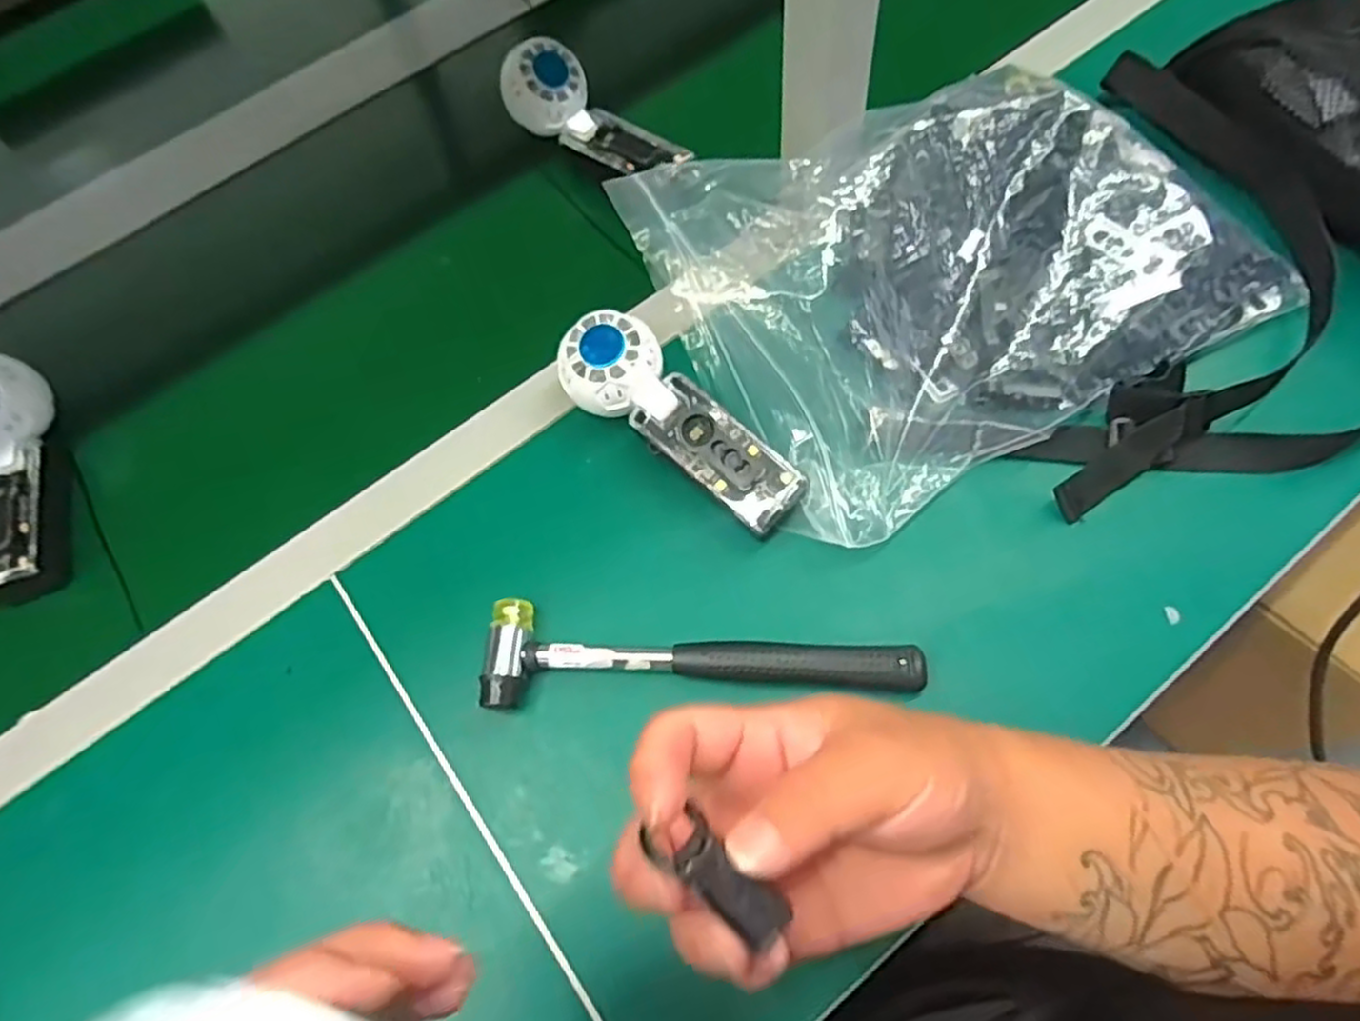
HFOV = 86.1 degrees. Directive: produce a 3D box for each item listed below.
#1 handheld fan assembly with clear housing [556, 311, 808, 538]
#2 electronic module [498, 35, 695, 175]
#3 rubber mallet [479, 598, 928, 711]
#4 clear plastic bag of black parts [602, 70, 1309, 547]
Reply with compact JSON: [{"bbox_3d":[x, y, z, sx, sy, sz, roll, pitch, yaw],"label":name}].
[{"bbox_3d":[0.001,-0.055,0.438,0.165,0.035,0.058,36,92,8],"label":"handheld fan assembly with clear housing"},{"bbox_3d":[-0.063,-0.296,0.554,0.144,0.041,0.053,34,73,1],"label":"electronic module"},{"bbox_3d":[0.009,0.088,0.393,0.232,0.022,0.056,4,67,9],"label":"rubber mallet"},{"bbox_3d":[0.173,-0.157,0.447,0.355,0.092,0.248,-26,66,-4],"label":"clear plastic bag of black parts"}]

